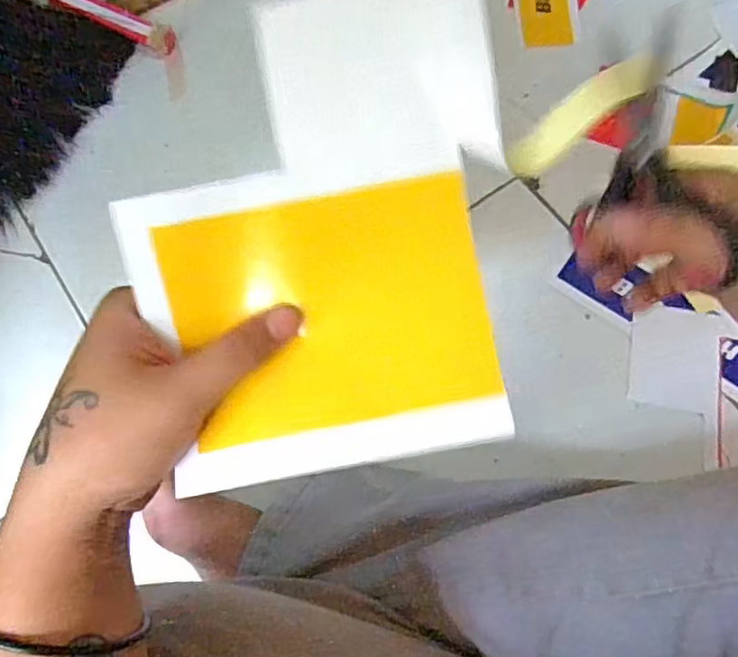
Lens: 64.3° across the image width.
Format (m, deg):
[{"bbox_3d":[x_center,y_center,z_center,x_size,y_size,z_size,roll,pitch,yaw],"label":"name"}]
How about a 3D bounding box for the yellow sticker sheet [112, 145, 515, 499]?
[{"bbox_3d":[-0.017,-0.002,0.229,0.129,0.011,0.115,-10,98,-3],"label":"yellow sticker sheet"}]

